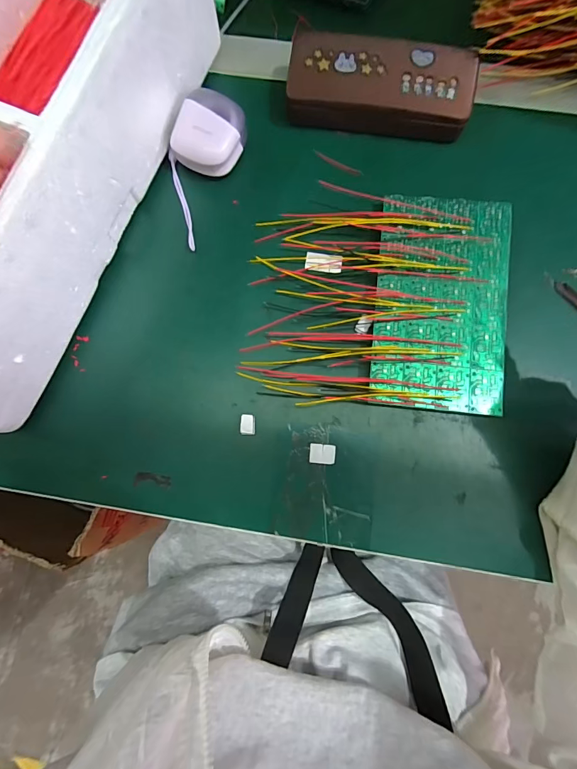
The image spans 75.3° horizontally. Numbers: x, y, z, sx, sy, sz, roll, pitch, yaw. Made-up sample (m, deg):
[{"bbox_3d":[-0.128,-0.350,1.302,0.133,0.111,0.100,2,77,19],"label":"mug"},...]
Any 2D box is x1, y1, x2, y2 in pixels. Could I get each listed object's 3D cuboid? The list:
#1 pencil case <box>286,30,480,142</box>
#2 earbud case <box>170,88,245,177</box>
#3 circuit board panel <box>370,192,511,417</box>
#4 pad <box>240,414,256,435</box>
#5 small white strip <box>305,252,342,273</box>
[{"bbox_3d":[0.076,-0.246,0.315,0.151,0.038,0.063,6,84,2],"label":"pencil case"},{"bbox_3d":[-0.065,-0.209,0.317,0.050,0.037,0.062,30,85,4],"label":"earbud case"},{"bbox_3d":[0.122,-0.065,0.303,0.102,0.013,0.172,5,84,2],"label":"circuit board panel"},{"bbox_3d":[-0.033,0.032,0.300,0.011,0.004,0.016,1,84,1],"label":"pad"},{"bbox_3d":[0.030,-0.103,0.316,0.030,0.004,0.015,9,84,2],"label":"small white strip"}]

